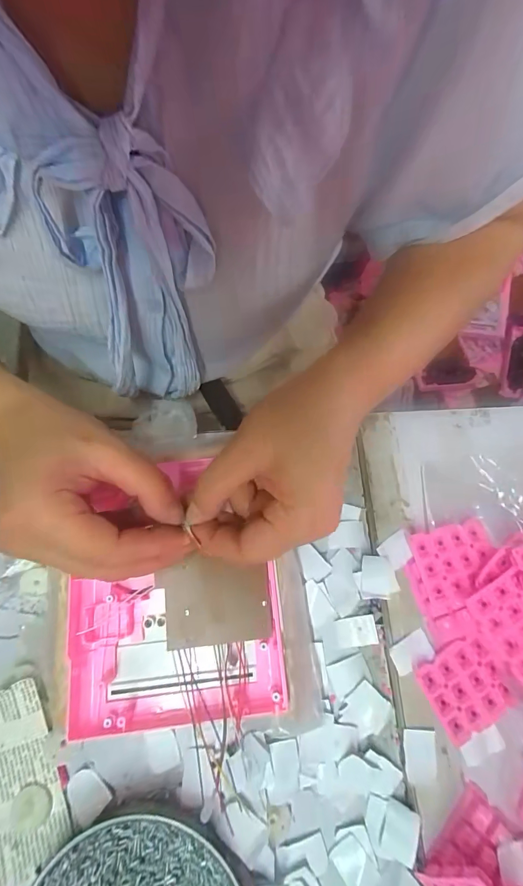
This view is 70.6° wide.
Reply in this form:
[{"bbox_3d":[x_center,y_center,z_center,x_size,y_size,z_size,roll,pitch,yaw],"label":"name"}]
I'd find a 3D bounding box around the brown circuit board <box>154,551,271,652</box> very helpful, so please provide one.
[{"bbox_3d":[-0.031,0.104,0.244,0.072,0.004,0.060,-4,78,-2],"label":"brown circuit board"}]

